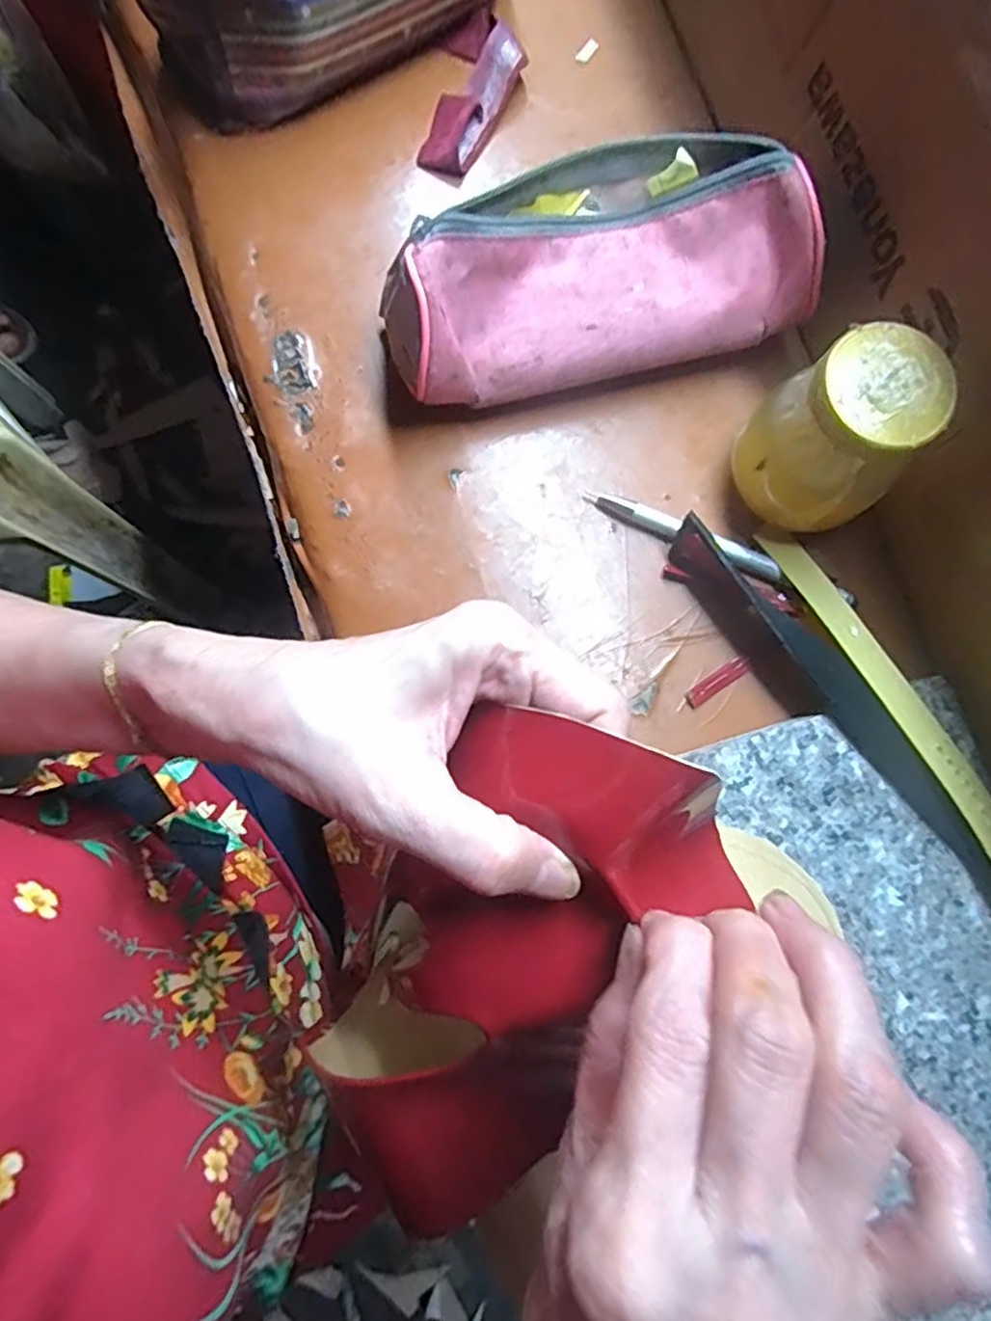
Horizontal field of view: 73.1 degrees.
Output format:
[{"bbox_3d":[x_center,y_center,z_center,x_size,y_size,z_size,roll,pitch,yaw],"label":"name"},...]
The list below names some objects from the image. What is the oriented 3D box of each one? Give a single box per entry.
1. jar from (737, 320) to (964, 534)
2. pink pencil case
[{"bbox_3d":[0.154,-0.101,0.308,0.056,0.086,0.071,-39,84,-9],"label":"jar"},{"bbox_3d":[0.046,-0.193,0.328,0.202,0.065,0.097,-14,81,-6],"label":"pink pencil case"}]

